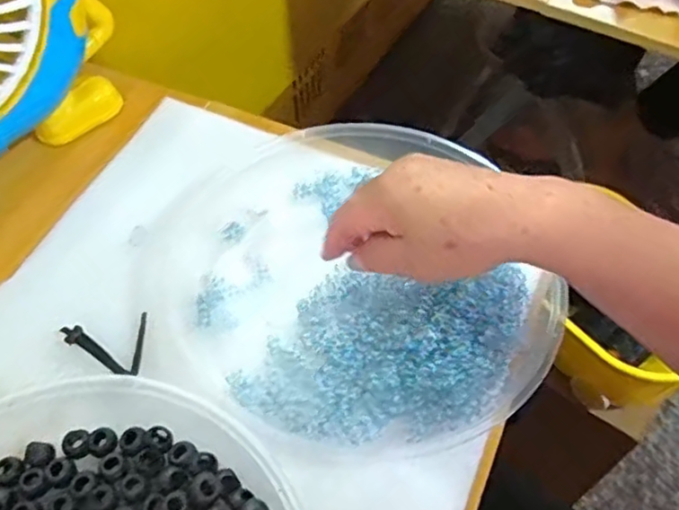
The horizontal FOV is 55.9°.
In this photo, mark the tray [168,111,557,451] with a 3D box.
[{"bbox_3d":[0.007,0.006,0.416,0.228,0.042,0.242,-3,51,4],"label":"tray"}]

